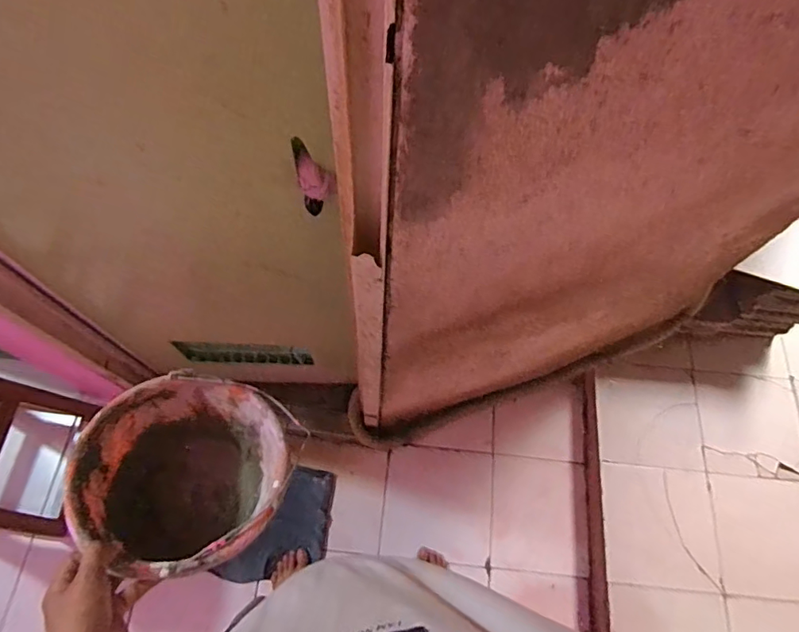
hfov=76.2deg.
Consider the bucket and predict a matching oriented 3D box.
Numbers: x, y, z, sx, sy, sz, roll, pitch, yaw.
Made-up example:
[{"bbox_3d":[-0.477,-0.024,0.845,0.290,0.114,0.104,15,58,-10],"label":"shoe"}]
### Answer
[{"bbox_3d":[-0.270,0.207,0.679,0.240,0.167,0.234,4,65,-1],"label":"bucket"}]

